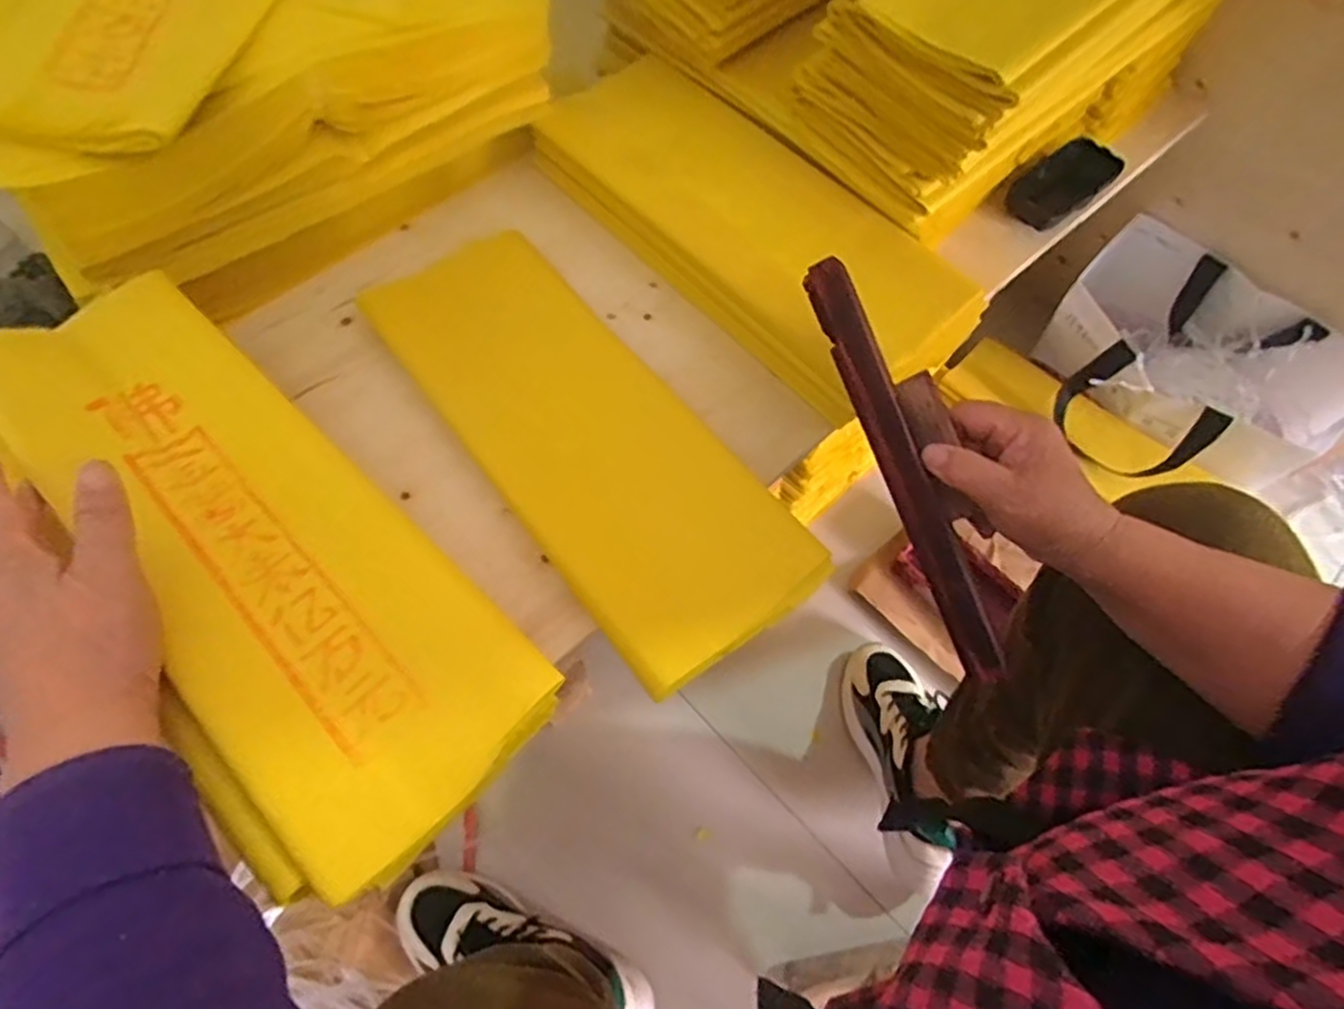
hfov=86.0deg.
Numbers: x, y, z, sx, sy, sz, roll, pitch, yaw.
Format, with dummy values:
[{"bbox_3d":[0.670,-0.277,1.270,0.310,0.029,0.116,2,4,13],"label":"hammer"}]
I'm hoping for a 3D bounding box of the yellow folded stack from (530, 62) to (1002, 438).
[{"bbox_3d":[0.050,-0.219,0.557,0.147,0.052,0.366,-37,70,-19],"label":"yellow folded stack"}]

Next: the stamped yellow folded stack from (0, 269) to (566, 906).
[{"bbox_3d":[-0.220,0.013,0.357,0.356,0.021,0.134,42,69,17],"label":"stamped yellow folded stack"}]

